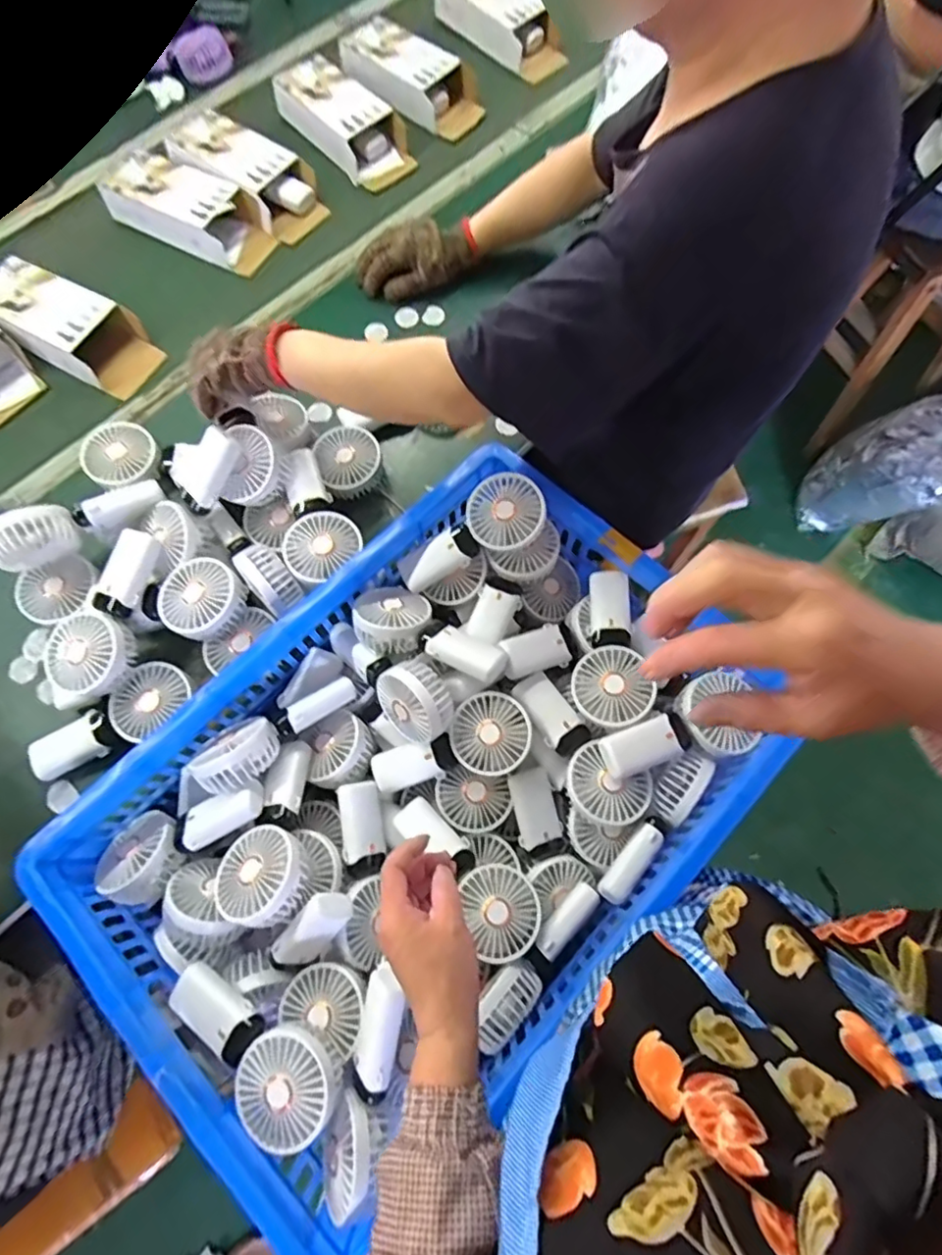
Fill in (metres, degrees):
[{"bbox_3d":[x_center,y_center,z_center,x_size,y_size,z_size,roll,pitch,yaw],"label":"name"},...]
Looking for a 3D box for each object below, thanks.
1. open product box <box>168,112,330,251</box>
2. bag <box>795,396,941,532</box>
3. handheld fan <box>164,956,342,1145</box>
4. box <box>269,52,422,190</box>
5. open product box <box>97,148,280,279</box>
[{"bbox_3d":[-0.344,-0.702,0.906,0.253,0.053,0.117,34,73,11],"label":"open product box"},{"bbox_3d":[1.017,-0.383,1.356,0.196,0.520,0.229,20,67,-30],"label":"bag"},{"bbox_3d":[-0.198,0.379,0.527,0.187,0.042,0.083,25,71,25],"label":"handheld fan"},{"bbox_3d":[-0.199,-0.825,0.946,0.127,0.057,0.272,-43,76,-14],"label":"box"},{"bbox_3d":[-0.419,-0.628,0.880,0.257,0.061,0.113,28,72,9],"label":"open product box"}]

